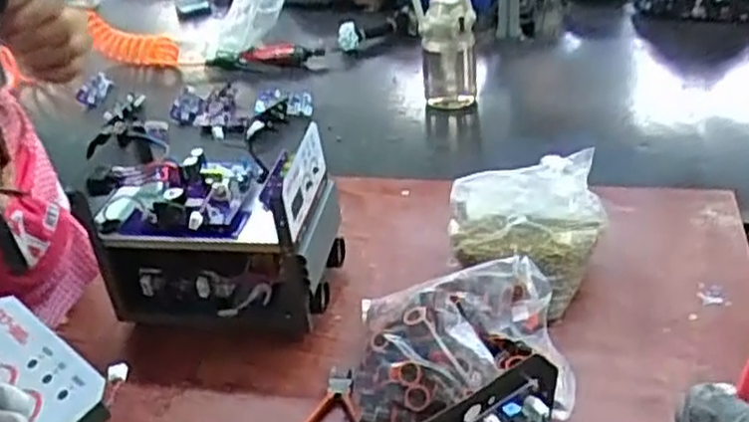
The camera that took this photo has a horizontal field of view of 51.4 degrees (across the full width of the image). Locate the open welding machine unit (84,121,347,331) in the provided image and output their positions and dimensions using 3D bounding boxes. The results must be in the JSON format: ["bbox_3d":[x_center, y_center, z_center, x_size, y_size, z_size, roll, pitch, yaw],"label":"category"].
[{"bbox_3d":[-0.170,0.030,0.884,0.235,0.182,0.159,3,34,12],"label":"open welding machine unit"}]

